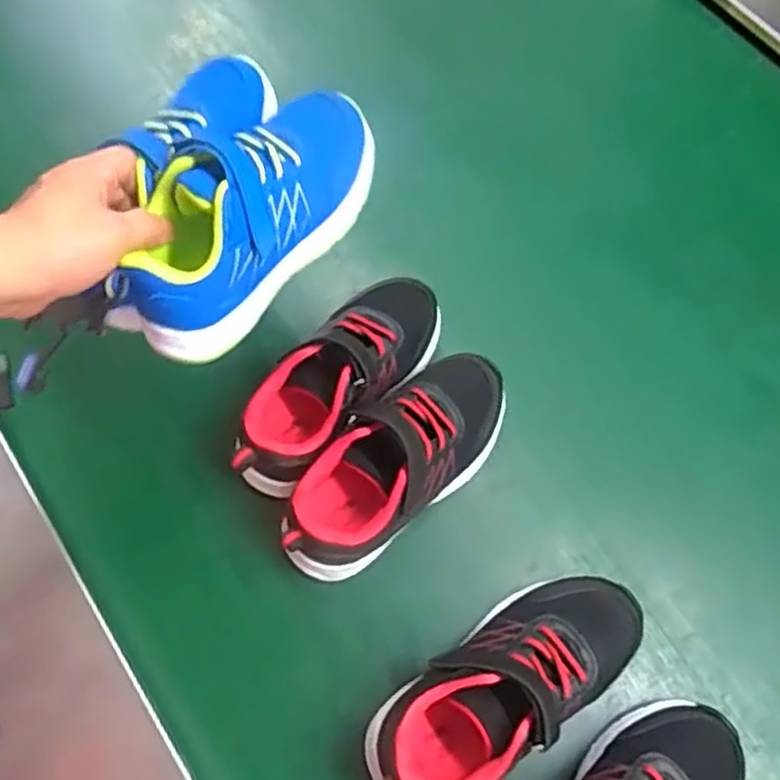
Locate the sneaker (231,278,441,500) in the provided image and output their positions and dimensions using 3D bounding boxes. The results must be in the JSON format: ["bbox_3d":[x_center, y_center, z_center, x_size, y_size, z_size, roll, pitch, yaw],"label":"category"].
[{"bbox_3d":[-0.036,-0.011,0.532,0.081,0.081,0.199,35,69,12],"label":"sneaker"}]

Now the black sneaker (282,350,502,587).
[{"bbox_3d":[0.008,0.049,0.509,0.082,0.079,0.196,42,70,14],"label":"black sneaker"}]

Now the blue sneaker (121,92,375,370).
[{"bbox_3d":[-0.082,-0.112,0.441,0.083,0.073,0.191,34,74,11],"label":"blue sneaker"}]

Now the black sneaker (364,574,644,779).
[{"bbox_3d":[0.073,0.182,0.455,0.193,0.087,0.073,-30,71,-15],"label":"black sneaker"}]

